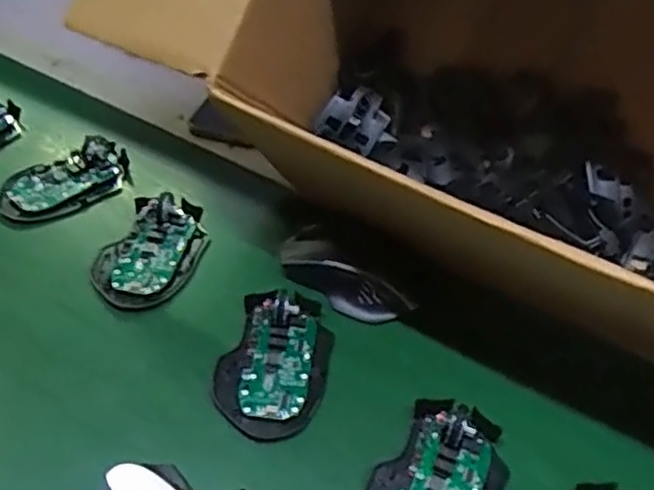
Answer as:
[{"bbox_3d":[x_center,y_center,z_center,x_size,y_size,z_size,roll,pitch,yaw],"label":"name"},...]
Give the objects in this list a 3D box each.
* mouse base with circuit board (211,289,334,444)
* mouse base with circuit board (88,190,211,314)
[{"bbox_3d":[-0.037,0.079,0.478,0.076,0.024,0.111,8,46,5],"label":"mouse base with circuit board"},{"bbox_3d":[-0.145,0.002,0.560,0.079,0.028,0.112,11,47,8],"label":"mouse base with circuit board"}]

